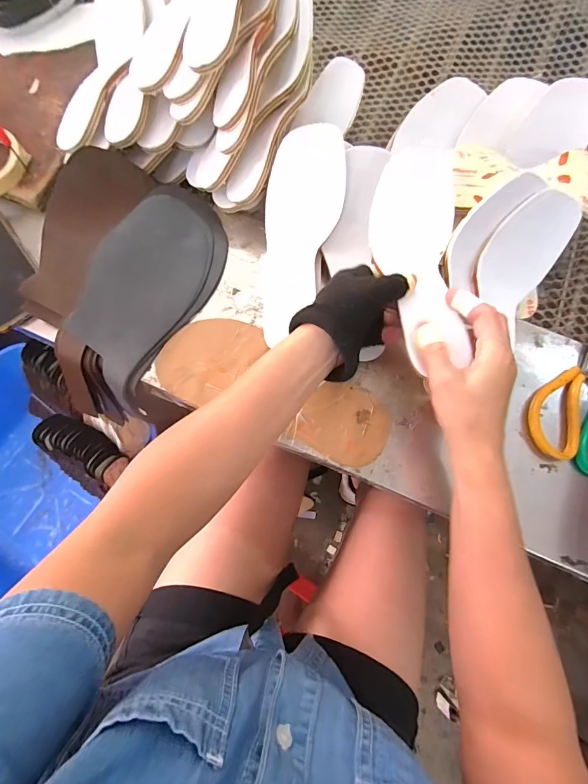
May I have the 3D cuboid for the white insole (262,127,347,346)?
[{"bbox_3d":[0.001,-0.162,0.398,0.078,0.028,0.216,12,92,3],"label":"white insole"}]

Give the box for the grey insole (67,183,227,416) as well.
[{"bbox_3d":[-0.160,-0.122,0.415,0.119,0.036,0.248,24,75,6],"label":"grey insole"}]

